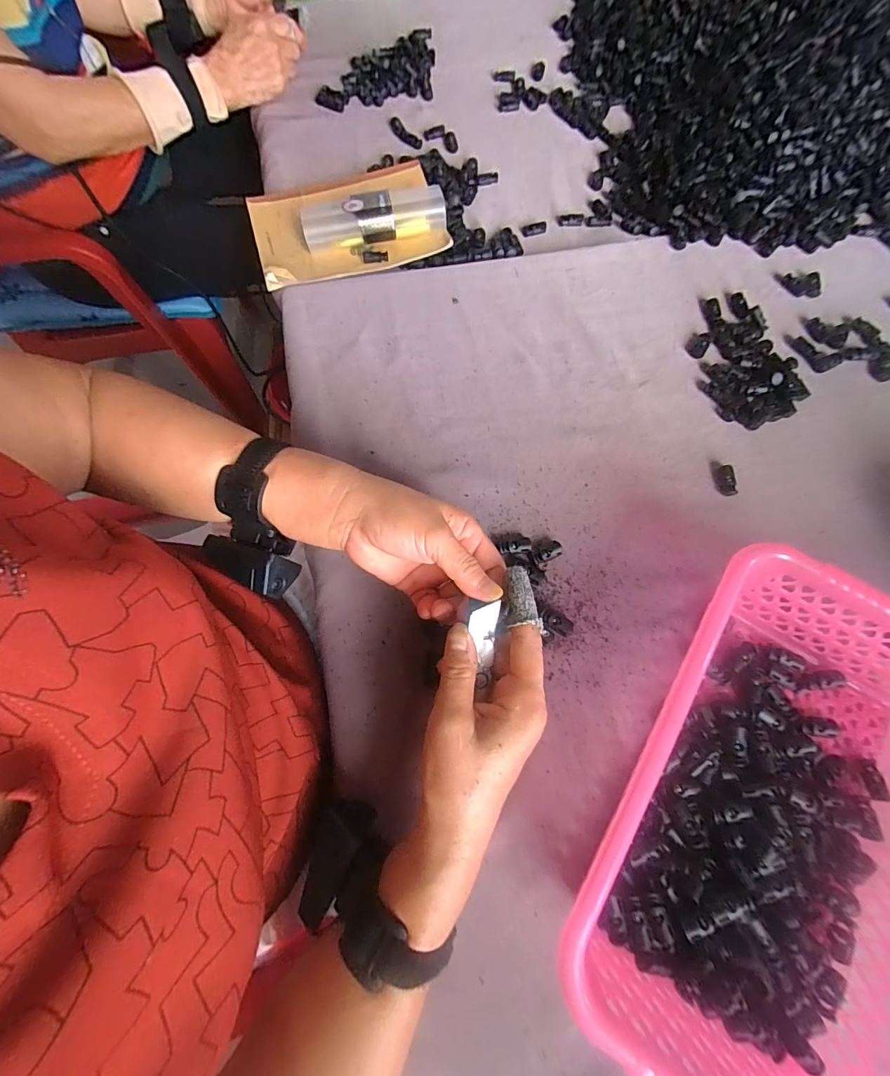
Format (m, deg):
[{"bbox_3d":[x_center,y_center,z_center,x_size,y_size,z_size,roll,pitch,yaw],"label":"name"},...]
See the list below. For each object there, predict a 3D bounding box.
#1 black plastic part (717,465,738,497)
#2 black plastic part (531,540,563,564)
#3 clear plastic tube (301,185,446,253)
[{"bbox_3d":[0.258,-0.052,0.398,0.012,0.011,0.027,6,70,1],"label":"black plastic part"},{"bbox_3d":[0.088,0.012,0.372,0.025,0.009,0.013,-21,72,-9],"label":"black plastic part"},{"bbox_3d":[-0.079,-0.358,0.482,0.153,0.037,0.044,-8,71,-5],"label":"clear plastic tube"}]

